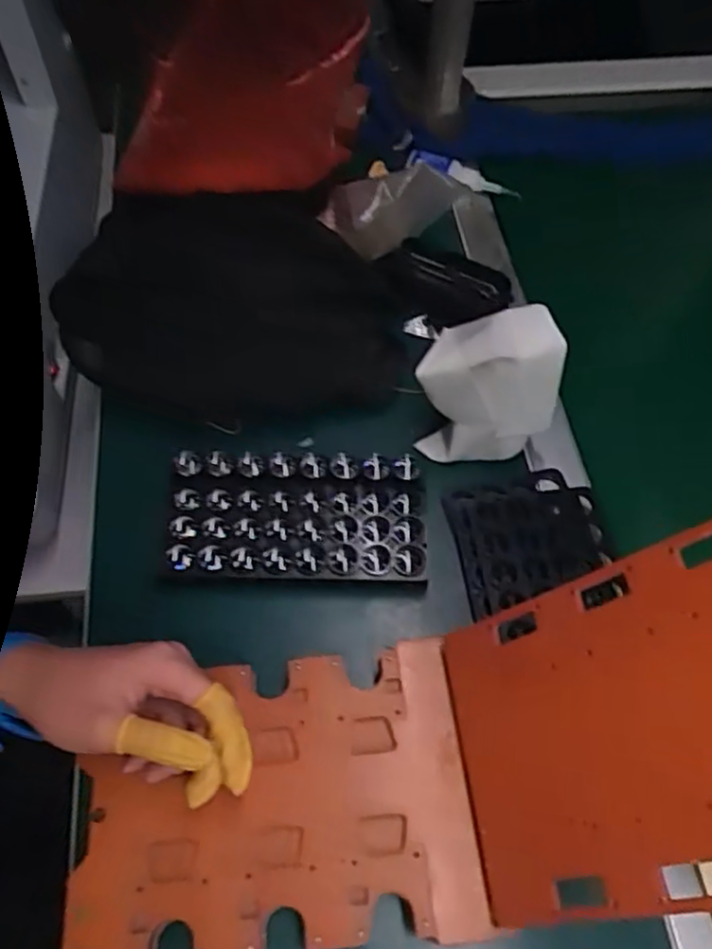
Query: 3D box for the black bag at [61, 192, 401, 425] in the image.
[{"bbox_3d":[-0.110,-0.157,0.626,0.292,0.044,0.212,3,60,1],"label":"black bag"}]

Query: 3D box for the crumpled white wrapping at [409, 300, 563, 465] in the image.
[{"bbox_3d":[0.099,-0.068,0.545,0.101,0.113,0.067,6,60,3],"label":"crumpled white wrapping"}]

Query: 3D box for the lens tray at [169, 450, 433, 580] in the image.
[{"bbox_3d":[-0.044,0.032,0.533,0.187,0.033,0.094,0,60,0],"label":"lens tray"}]

